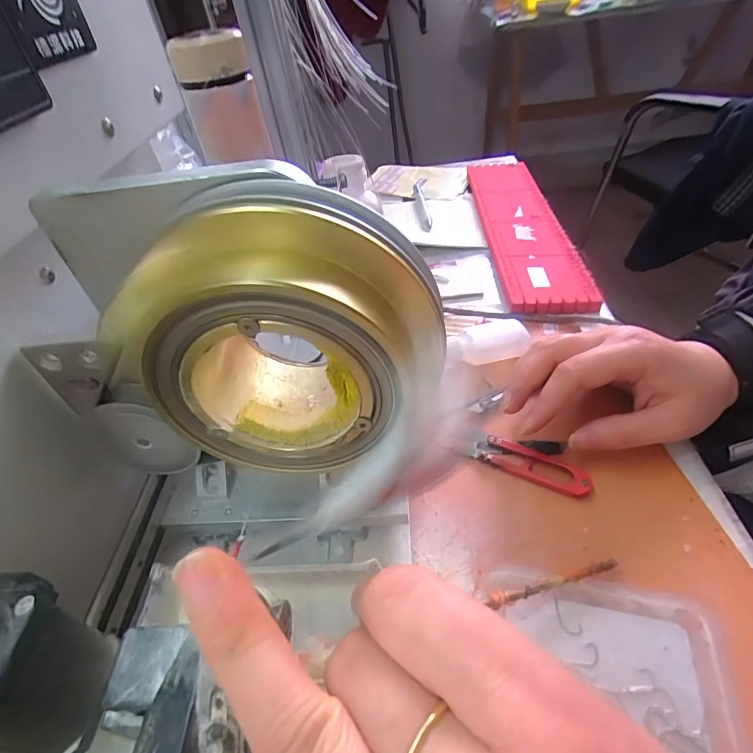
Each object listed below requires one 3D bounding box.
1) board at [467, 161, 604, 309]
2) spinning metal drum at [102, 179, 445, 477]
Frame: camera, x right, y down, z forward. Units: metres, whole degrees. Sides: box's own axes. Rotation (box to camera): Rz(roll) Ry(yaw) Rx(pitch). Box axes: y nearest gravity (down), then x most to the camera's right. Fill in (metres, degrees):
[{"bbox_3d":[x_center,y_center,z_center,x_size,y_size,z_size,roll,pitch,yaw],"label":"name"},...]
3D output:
[{"bbox_3d":[0.166,-0.179,0.517,0.083,0.009,0.340,-2,46,3],"label":"board"},{"bbox_3d":[-0.032,-0.012,0.166,0.103,0.100,0.041,-2,43,7],"label":"spinning metal drum"}]

